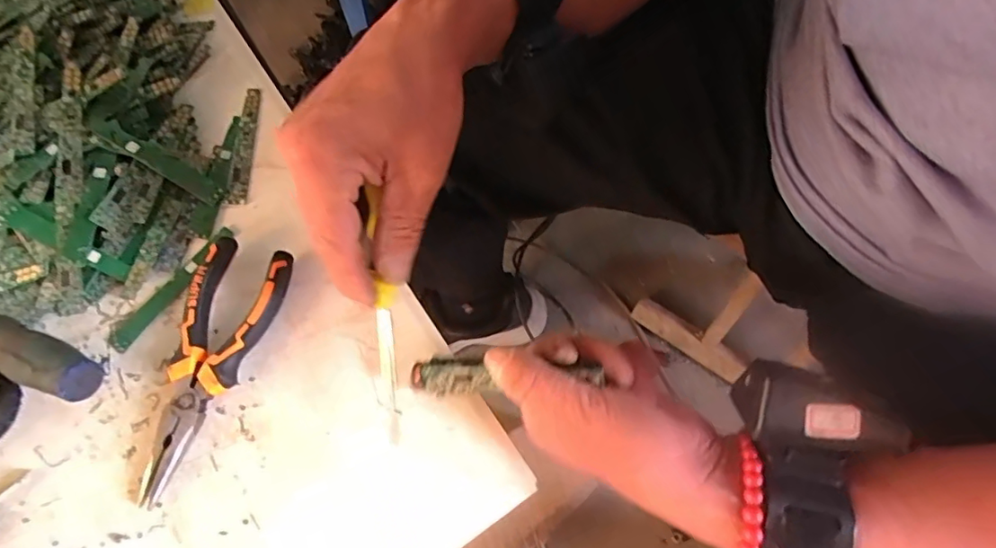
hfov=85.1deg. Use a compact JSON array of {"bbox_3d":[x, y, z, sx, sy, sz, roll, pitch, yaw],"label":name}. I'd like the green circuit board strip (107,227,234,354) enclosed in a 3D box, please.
[{"bbox_3d":[-0.215,0.008,0.359,0.016,0.007,0.100,33,75,17],"label":"green circuit board strip"}]

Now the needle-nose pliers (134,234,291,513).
[{"bbox_3d":[-0.179,0.051,0.323,0.055,0.023,0.152,18,71,12],"label":"needle-nose pliers"}]

